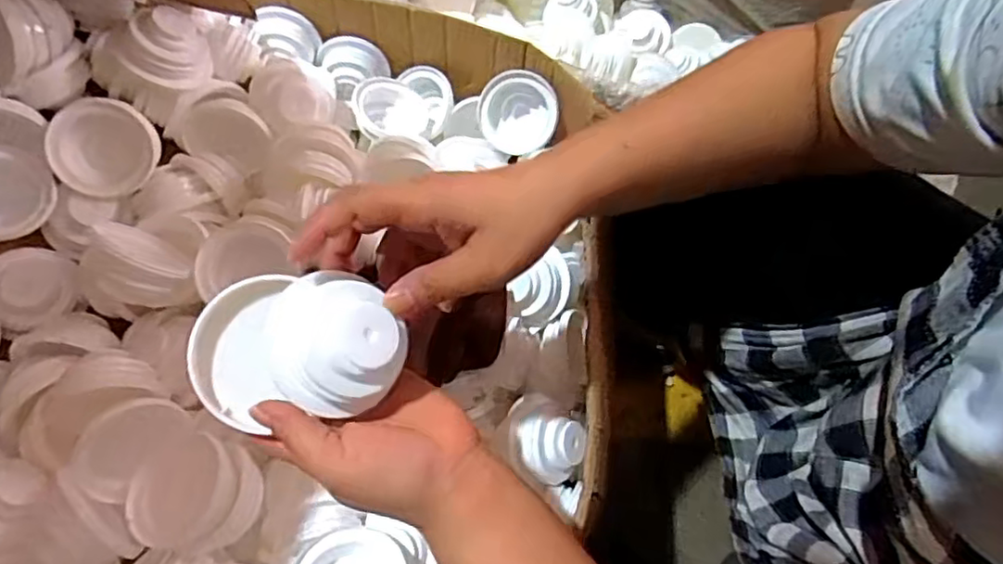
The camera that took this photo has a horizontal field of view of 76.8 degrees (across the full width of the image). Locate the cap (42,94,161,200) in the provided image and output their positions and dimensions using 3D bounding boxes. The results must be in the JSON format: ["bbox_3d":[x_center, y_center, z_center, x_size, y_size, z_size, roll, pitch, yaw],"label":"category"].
[{"bbox_3d":[-0.317,-0.107,0.506,0.073,0.010,0.075,-6,105,-22],"label":"cap"}]

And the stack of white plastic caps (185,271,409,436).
[{"bbox_3d":[-0.105,0.031,0.320,0.106,0.041,0.072,-13,70,-6],"label":"stack of white plastic caps"}]

